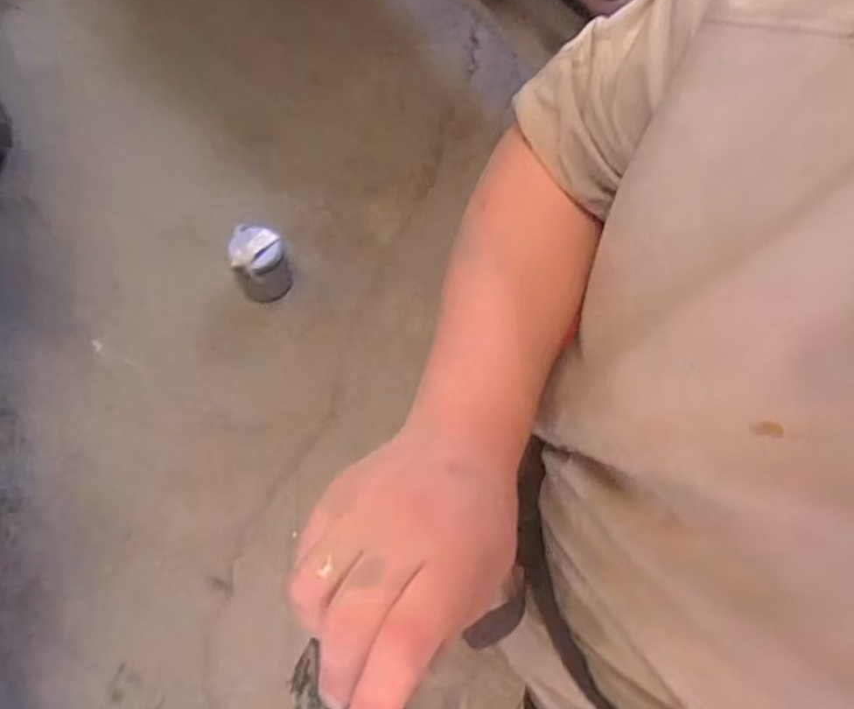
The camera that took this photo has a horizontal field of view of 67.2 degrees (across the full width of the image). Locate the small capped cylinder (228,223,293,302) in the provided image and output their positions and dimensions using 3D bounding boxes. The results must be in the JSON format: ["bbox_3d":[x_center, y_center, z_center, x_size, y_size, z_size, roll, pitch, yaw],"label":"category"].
[{"bbox_3d":[-0.433,-0.233,1.668,0.132,0.169,0.136,1,61,-1],"label":"small capped cylinder"}]

